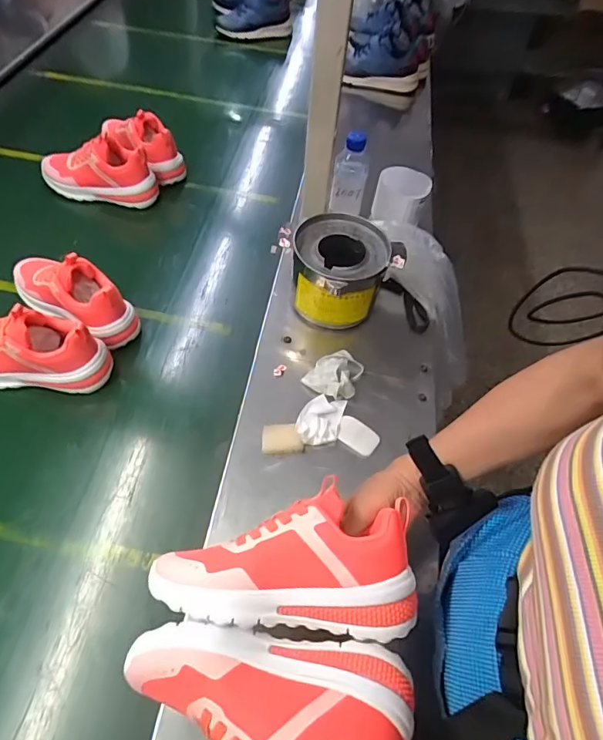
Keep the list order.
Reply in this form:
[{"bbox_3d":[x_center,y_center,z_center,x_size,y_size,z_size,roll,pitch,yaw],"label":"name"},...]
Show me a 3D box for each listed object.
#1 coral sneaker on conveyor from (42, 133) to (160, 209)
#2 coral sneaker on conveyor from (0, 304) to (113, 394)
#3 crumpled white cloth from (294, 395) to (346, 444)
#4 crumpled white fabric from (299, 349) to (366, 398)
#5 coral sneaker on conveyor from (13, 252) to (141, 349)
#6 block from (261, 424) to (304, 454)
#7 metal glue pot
[{"bbox_3d":[-0.382,-0.384,0.868,0.232,0.101,0.080,7,55,-2],"label":"coral sneaker on conveyor"},{"bbox_3d":[-0.381,-0.030,0.619,0.211,0.133,0.070,7,54,-2],"label":"coral sneaker on conveyor"},{"bbox_3d":[0.026,0.065,0.611,0.056,0.018,0.074,15,54,4],"label":"crumpled white cloth"},{"bbox_3d":[0.052,0.004,0.654,0.068,0.031,0.085,33,57,16],"label":"crumpled white fabric"},{"bbox_3d":[-0.341,-0.115,0.681,0.208,0.134,0.071,30,56,14],"label":"coral sneaker on conveyor"},{"bbox_3d":[-0.025,0.090,0.598,0.053,0.013,0.039,3,54,-5],"label":"block"},{"bbox_3d":[0.052,-0.138,0.710,0.134,0.131,0.151,14,55,3],"label":"metal glue pot"}]

